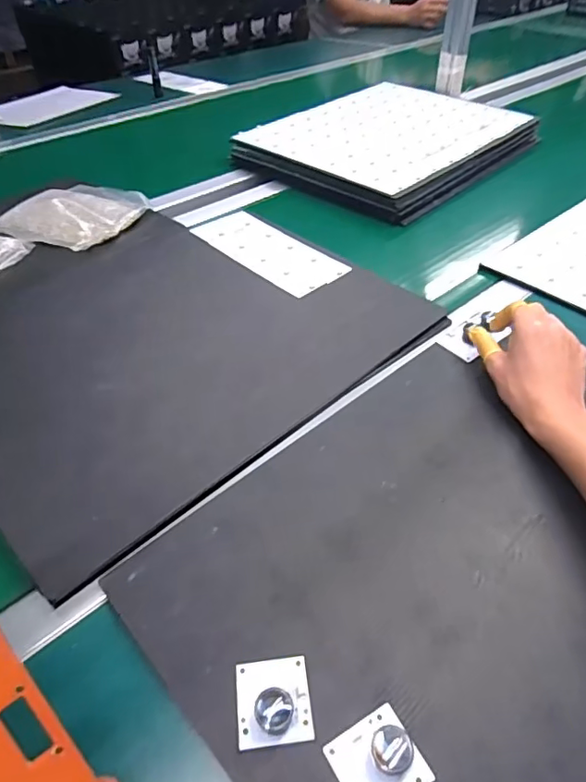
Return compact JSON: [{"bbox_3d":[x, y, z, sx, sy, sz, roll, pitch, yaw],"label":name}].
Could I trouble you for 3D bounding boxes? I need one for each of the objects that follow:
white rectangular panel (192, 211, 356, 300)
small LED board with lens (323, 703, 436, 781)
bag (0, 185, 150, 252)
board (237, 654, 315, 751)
[{"bbox_3d":[-0.032,-0.190,0.704,0.096,0.009,0.218,-36,53,-29],"label":"white rectangular panel"},{"bbox_3d":[0.049,0.209,0.297,0.047,0.016,0.044,-23,48,-20],"label":"small LED board with lens"},{"bbox_3d":[-0.321,-0.267,0.775,0.166,0.034,0.173,12,45,14],"label":"bag"},{"bbox_3d":[-0.012,0.185,0.321,0.045,0.018,0.048,-6,44,-3],"label":"board"}]

